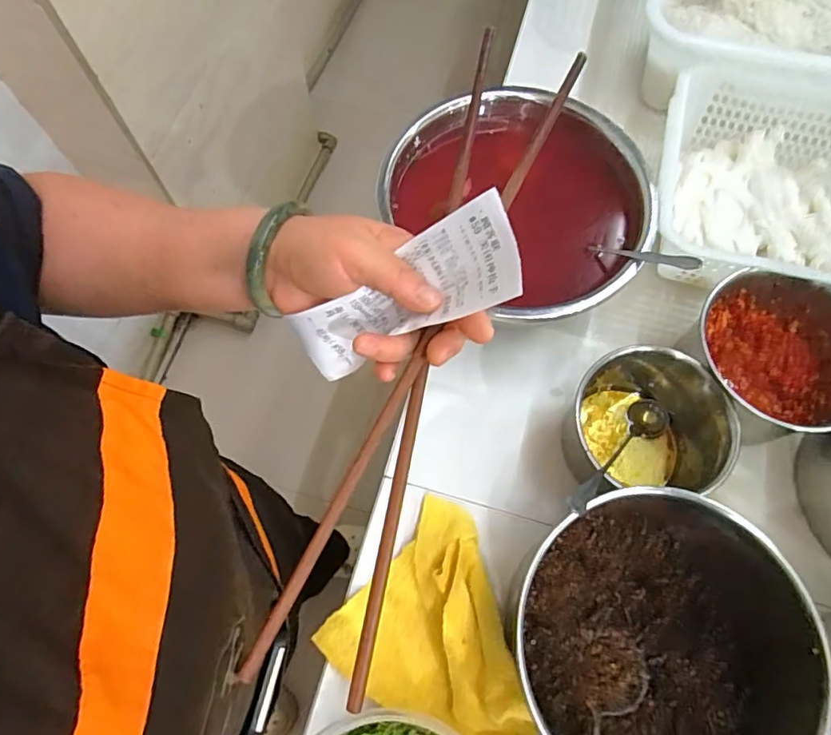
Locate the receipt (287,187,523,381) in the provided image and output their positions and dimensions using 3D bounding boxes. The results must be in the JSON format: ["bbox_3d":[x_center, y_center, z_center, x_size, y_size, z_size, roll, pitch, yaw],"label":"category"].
[{"bbox_3d":[-0.010,-0.036,0.307,0.156,0.039,0.054,-26,68,36],"label":"receipt"}]

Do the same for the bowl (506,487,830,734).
[{"bbox_3d":[0.194,0.215,0.439,0.193,0.139,0.224,39,76,12],"label":"bowl"}]

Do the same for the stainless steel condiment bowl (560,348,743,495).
[{"bbox_3d":[0.223,0.055,0.522,0.123,0.095,0.129,-19,73,-6],"label":"stainless steel condiment bowl"}]

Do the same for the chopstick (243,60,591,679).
[{"bbox_3d":[0.004,-0.007,0.317,0.012,0.010,0.409,28,86,9],"label":"chopstick"}]

